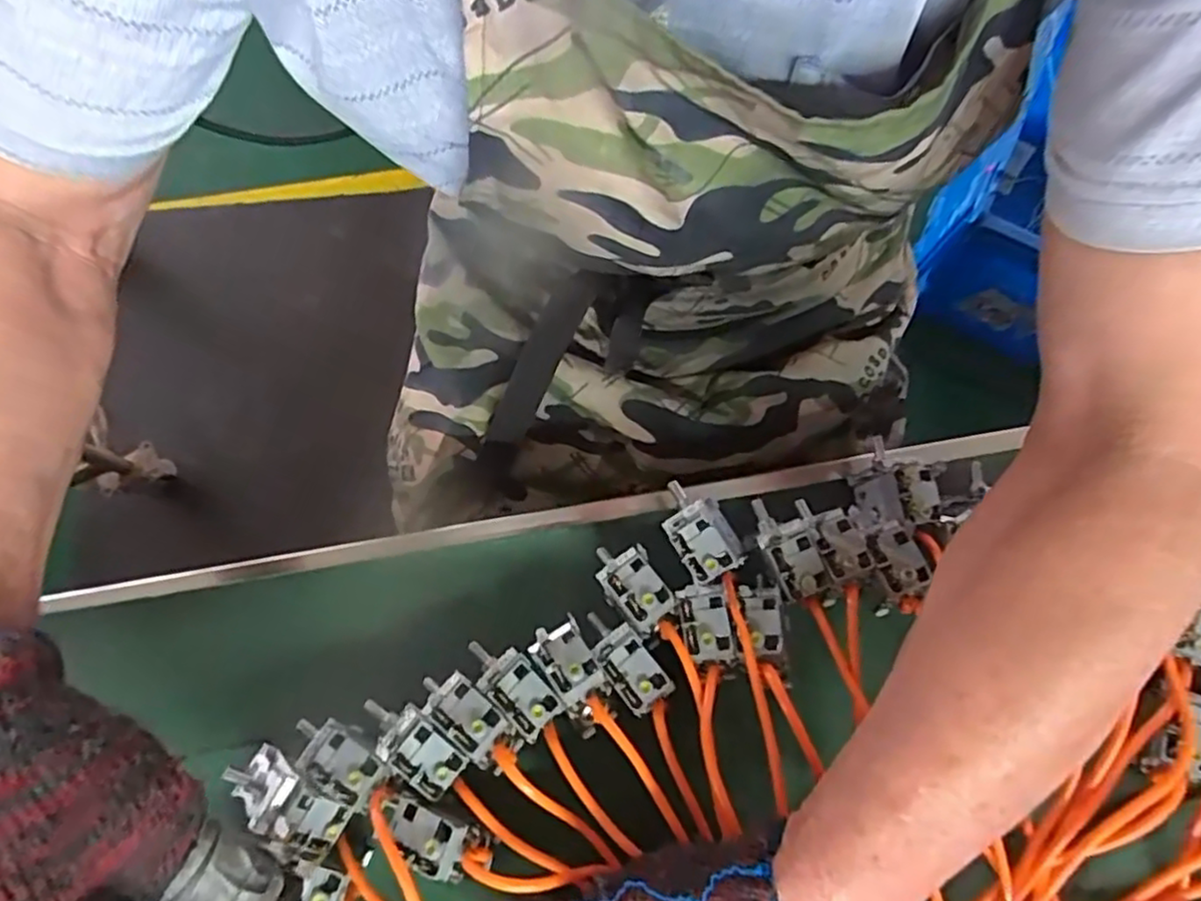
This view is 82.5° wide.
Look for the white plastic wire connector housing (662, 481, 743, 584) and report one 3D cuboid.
[{"bbox_3d":[0.050,0.040,0.350,0.030,0.018,0.051,-33,69,14],"label":"white plastic wire connector housing"}]

